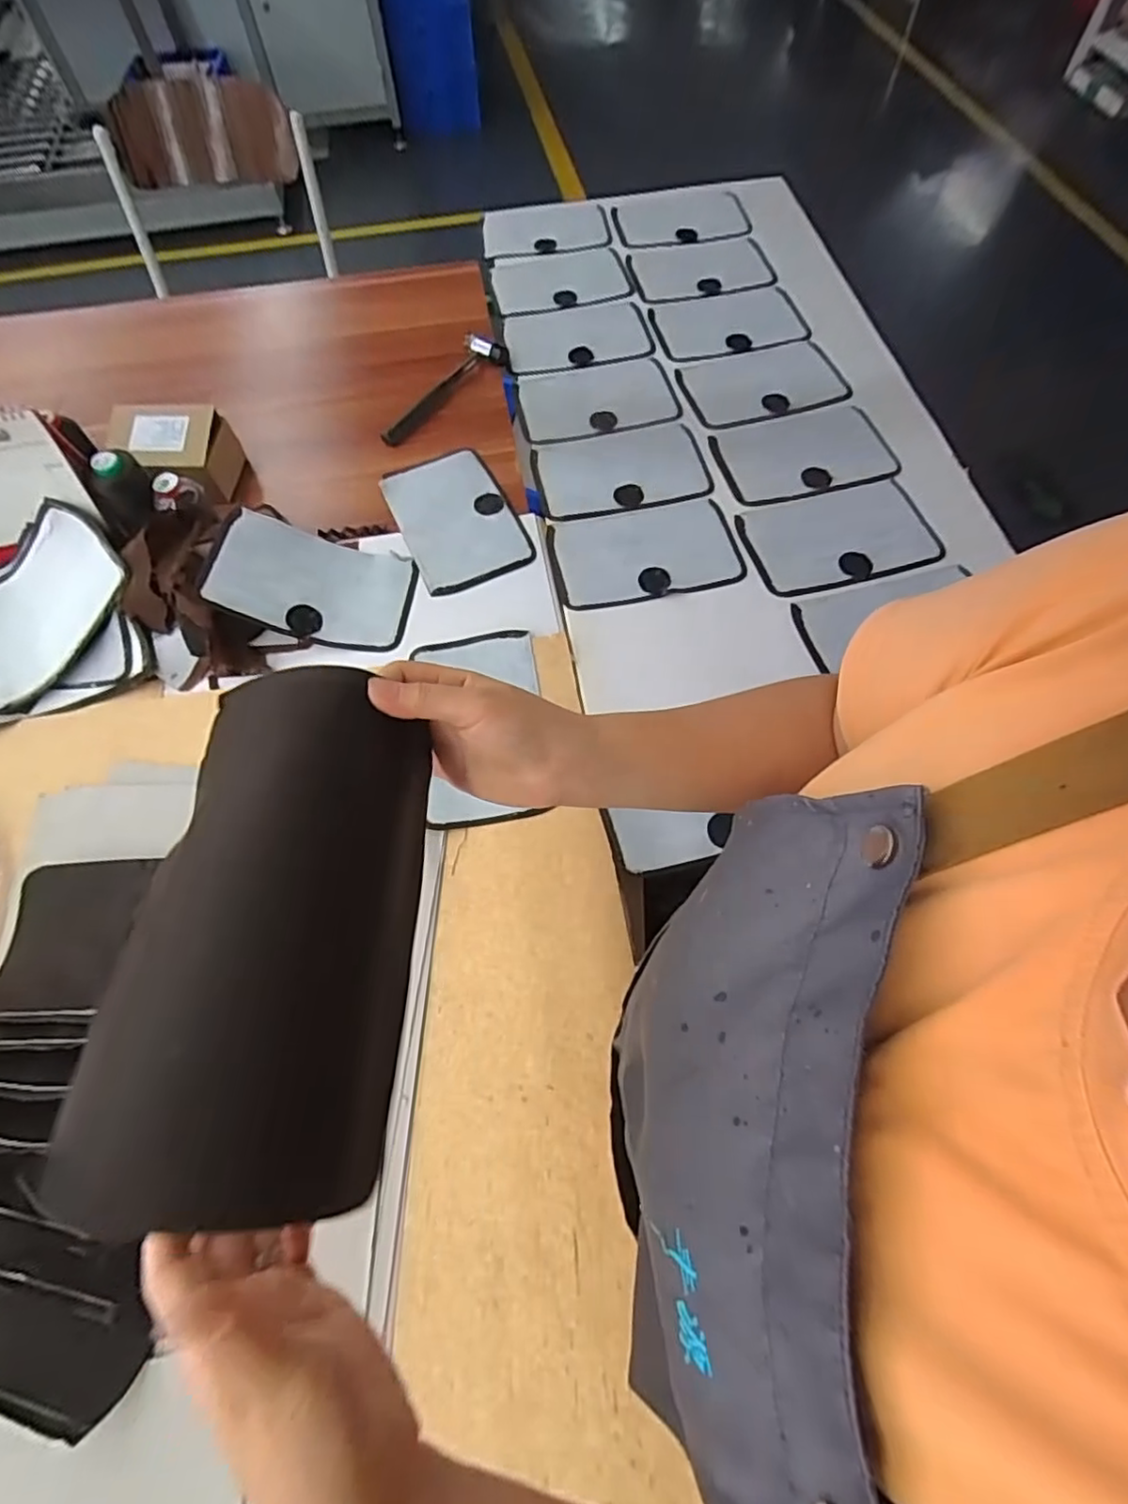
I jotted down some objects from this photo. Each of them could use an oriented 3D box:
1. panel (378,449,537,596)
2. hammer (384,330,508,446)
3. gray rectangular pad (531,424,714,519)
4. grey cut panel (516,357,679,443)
[{"bbox_3d":[-0.140,-0.303,0.804,0.138,0.010,0.219,-23,65,-9],"label":"panel"},{"bbox_3d":[-0.168,-0.515,0.898,0.072,0.027,0.229,27,67,14],"label":"hammer"},{"bbox_3d":[0.076,-0.375,0.837,0.217,0.015,0.138,-8,63,-2],"label":"gray rectangular pad"},{"bbox_3d":[0.045,-0.502,0.900,0.216,0.010,0.136,-10,65,-2],"label":"grey cut panel"}]

